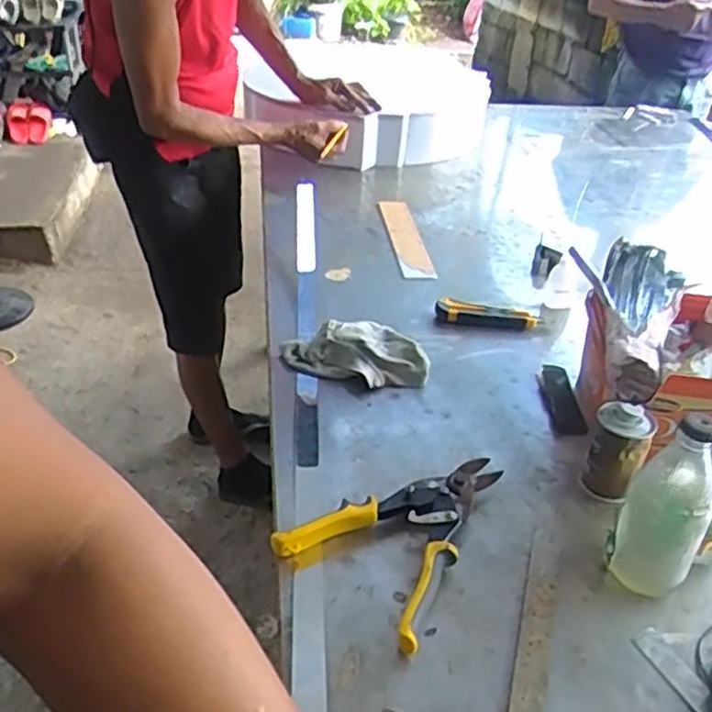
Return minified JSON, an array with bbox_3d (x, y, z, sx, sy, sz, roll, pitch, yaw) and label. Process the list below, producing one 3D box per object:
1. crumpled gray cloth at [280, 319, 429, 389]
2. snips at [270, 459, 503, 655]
[{"bbox_3d":[0.005,-0.009,0.910,0.182,0.047,0.109,15,35,18],"label":"crumpled gray cloth"},{"bbox_3d":[0.055,0.156,0.675,0.153,0.032,0.218,27,41,32],"label":"snips"}]

